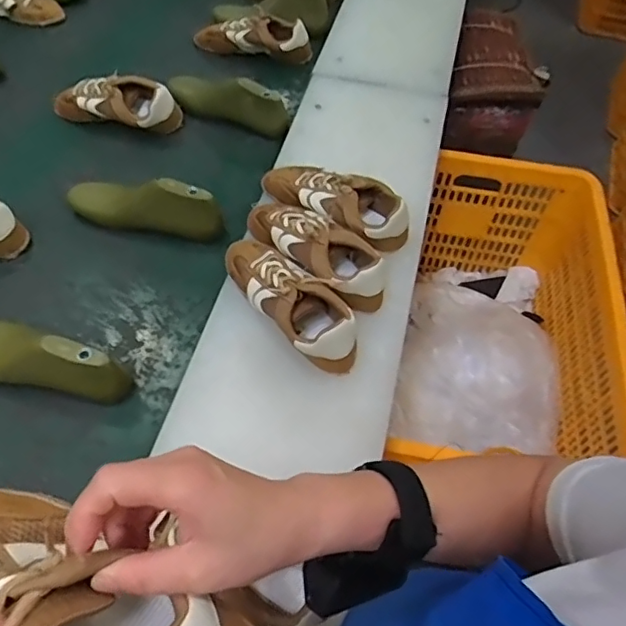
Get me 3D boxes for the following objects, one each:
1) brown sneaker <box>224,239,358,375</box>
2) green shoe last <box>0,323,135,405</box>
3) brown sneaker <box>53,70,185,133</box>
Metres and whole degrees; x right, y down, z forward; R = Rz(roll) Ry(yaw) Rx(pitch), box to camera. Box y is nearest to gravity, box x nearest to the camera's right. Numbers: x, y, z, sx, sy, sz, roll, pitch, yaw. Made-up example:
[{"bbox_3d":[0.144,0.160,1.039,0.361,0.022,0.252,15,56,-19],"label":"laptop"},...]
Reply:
[{"bbox_3d":[-0.034,-0.019,0.679,0.086,0.077,0.230,-37,65,-24],"label":"brown sneaker"},{"bbox_3d":[-0.336,0.053,0.656,0.235,0.073,0.066,20,57,11],"label":"green shoe last"},{"bbox_3d":[-0.336,-0.350,0.935,0.220,0.068,0.074,12,56,5],"label":"brown sneaker"}]

